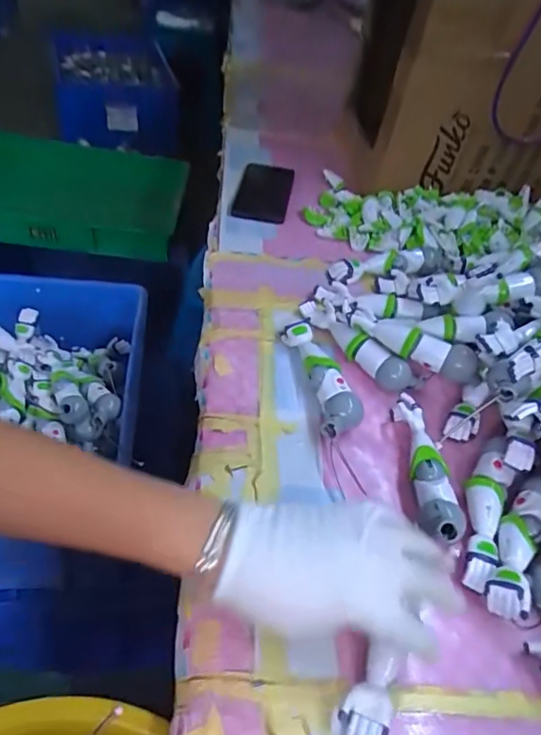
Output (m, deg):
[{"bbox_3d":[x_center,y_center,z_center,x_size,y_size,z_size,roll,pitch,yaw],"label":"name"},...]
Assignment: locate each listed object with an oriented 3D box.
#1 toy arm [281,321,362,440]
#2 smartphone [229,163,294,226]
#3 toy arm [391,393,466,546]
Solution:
[{"bbox_3d":[0.053,0.007,0.532,0.046,0.028,0.139,-4,47,-17],"label":"toy arm"},{"bbox_3d":[-0.009,-0.265,0.811,0.078,0.014,0.160,8,49,0],"label":"smartphone"},{"bbox_3d":[0.138,0.085,0.469,0.037,0.035,0.153,7,45,-6],"label":"toy arm"}]

